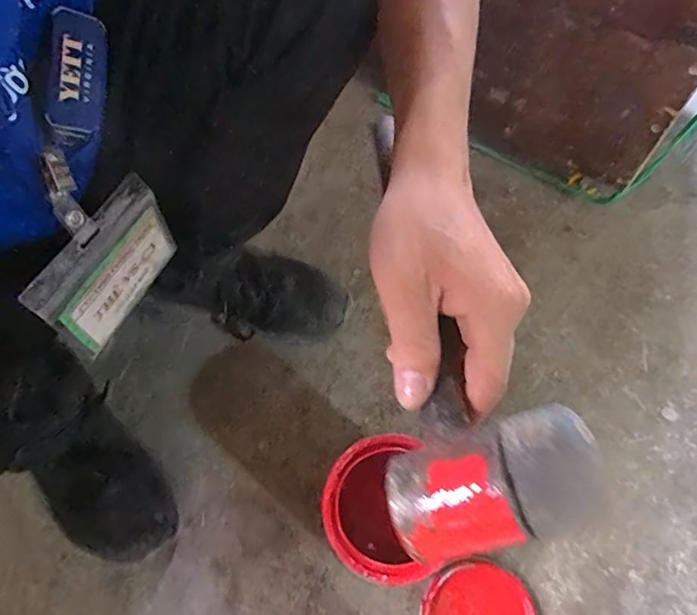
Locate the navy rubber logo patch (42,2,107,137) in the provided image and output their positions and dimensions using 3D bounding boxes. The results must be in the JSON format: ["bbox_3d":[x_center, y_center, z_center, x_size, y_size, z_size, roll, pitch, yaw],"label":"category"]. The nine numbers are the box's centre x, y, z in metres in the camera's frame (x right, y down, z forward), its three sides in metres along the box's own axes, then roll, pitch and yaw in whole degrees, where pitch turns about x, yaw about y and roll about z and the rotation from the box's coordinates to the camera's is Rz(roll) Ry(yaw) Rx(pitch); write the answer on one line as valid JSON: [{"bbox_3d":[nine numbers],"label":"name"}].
[{"bbox_3d":[-0.125,-0.109,0.236,0.024,0.004,0.053,4,92,-39],"label":"navy rubber logo patch"}]

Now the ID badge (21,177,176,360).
[{"bbox_3d":[-0.149,-0.025,0.322,0.010,0.080,0.100,23,64,12],"label":"ID badge"}]

